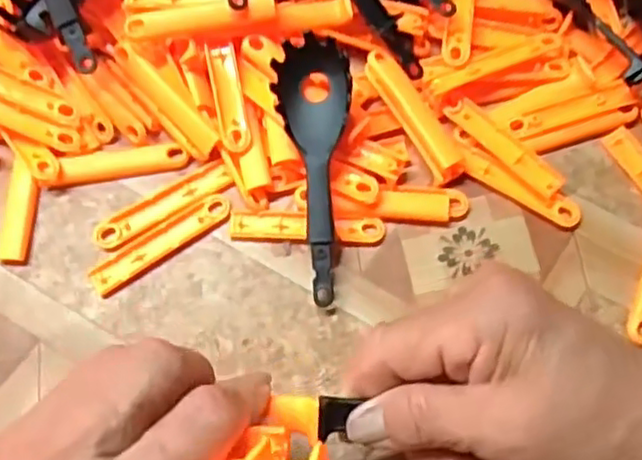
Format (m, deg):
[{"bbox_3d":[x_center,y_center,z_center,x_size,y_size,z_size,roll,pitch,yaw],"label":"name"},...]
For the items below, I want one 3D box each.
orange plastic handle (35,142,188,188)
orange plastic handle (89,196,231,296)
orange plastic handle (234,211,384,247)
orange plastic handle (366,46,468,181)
[{"bbox_3d":[-0.105,-0.034,0.346,0.072,0.007,0.015,-10,72,-5],"label":"orange plastic handle"},{"bbox_3d":[-0.079,0.006,0.332,0.074,0.004,0.015,-35,76,-12],"label":"orange plastic handle"},{"bbox_3d":[-0.007,-0.002,0.334,0.076,0.005,0.015,3,72,0],"label":"orange plastic handle"},{"bbox_3d":[0.048,-0.060,0.344,0.018,0.006,0.077,-28,74,-10],"label":"orange plastic handle"}]

